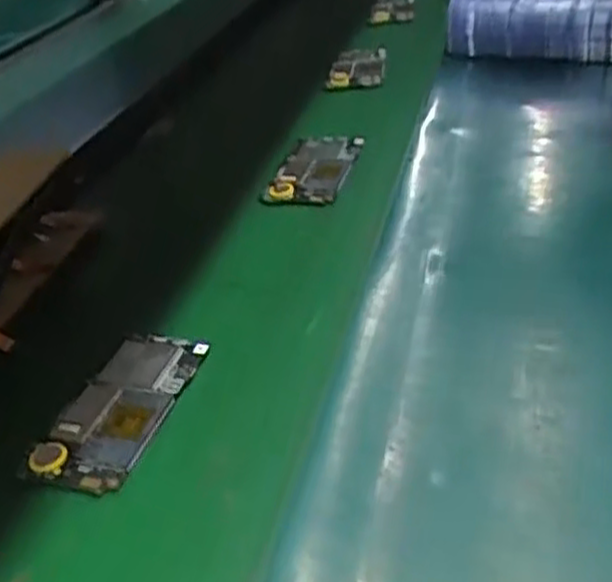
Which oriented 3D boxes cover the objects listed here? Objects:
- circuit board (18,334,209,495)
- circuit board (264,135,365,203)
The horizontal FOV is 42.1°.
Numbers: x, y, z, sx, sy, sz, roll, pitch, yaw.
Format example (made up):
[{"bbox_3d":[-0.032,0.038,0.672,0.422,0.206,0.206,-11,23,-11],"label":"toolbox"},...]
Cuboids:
[{"bbox_3d":[-0.105,0.065,0.457,0.060,0.006,0.123,6,35,18],"label":"circuit board"},{"bbox_3d":[0.009,-0.109,0.701,0.062,0.018,0.111,5,40,21],"label":"circuit board"}]

